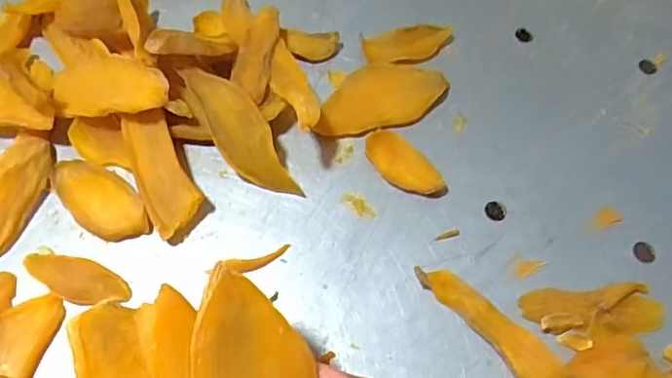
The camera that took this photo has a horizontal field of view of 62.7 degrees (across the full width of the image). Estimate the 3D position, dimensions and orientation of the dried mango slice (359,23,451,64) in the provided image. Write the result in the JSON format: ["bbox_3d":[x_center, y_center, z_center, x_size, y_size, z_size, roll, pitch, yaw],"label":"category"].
[{"bbox_3d":[0.059,-0.119,0.452,0.073,0.010,0.035,-18,67,-10],"label":"dried mango slice"}]

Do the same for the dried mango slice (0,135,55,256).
[{"bbox_3d":[-0.226,0.016,0.370,0.027,0.028,0.113,20,66,7],"label":"dried mango slice"}]

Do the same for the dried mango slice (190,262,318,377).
[{"bbox_3d":[-0.040,0.094,0.266,0.058,0.009,0.112,-16,91,-36],"label":"dried mango slice"}]

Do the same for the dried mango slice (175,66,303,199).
[{"bbox_3d":[-0.066,-0.040,0.384,0.034,0.015,0.112,-36,91,-17],"label":"dried mango slice"}]

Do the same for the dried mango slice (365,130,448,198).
[{"bbox_3d":[0.050,-0.017,0.402,0.033,0.011,0.064,-31,69,-15],"label":"dried mango slice"}]

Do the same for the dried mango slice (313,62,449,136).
[{"bbox_3d":[0.033,-0.071,0.426,0.104,0.012,0.057,-19,67,-11],"label":"dried mango slice"}]

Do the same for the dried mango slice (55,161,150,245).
[{"bbox_3d":[-0.163,0.007,0.380,0.081,0.013,0.039,39,70,15],"label":"dried mango slice"}]

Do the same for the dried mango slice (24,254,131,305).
[{"bbox_3d":[-0.167,0.058,0.356,0.071,0.007,0.027,23,66,9],"label":"dried mango slice"}]

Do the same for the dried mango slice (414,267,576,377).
[{"bbox_3d":[0.100,0.088,0.352,0.024,0.016,0.111,-41,72,-19],"label":"dried mango slice"}]

